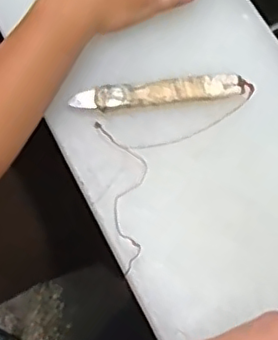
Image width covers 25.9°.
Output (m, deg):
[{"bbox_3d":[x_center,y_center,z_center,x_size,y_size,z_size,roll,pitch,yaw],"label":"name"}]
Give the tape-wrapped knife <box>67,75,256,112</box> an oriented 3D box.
[{"bbox_3d":[0.022,-0.075,0.577,0.171,0.013,0.029,-7,67,-1],"label":"tape-wrapped knife"}]

